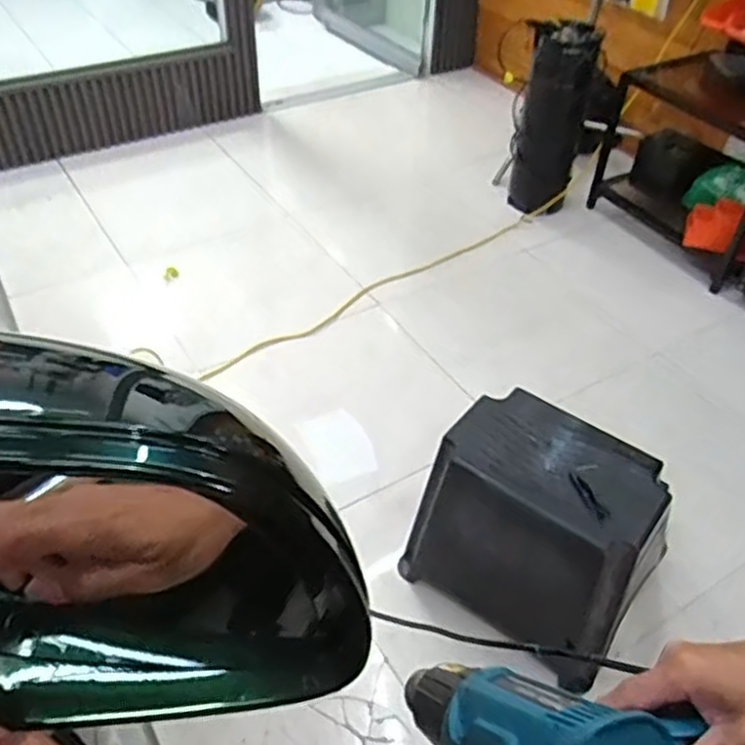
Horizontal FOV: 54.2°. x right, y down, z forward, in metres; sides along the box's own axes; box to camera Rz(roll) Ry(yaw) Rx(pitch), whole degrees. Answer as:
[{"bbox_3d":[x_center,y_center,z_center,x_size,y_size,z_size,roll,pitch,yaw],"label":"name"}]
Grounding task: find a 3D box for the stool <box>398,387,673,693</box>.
[{"bbox_3d":[0.304,0.324,1.437,0.425,0.436,0.275,24,47,21],"label":"stool"}]

